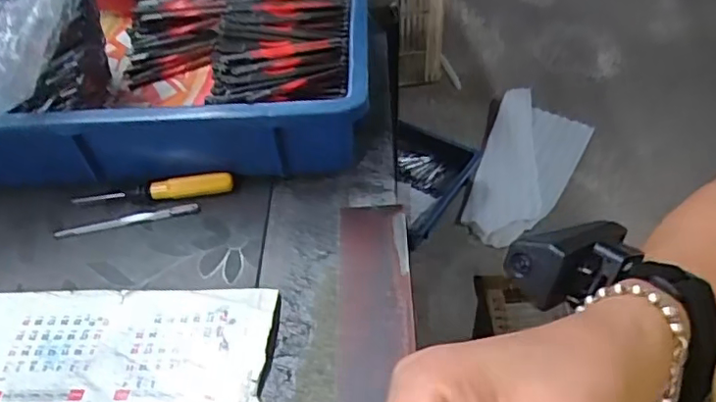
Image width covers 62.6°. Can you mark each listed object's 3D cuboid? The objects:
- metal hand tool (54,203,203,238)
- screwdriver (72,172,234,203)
[{"bbox_3d":[-0.177,0.014,0.451,0.108,0.004,0.010,-11,47,-5],"label":"metal hand tool"},{"bbox_3d":[-0.161,-0.009,0.463,0.126,0.015,0.013,-5,47,1],"label":"screwdriver"}]

